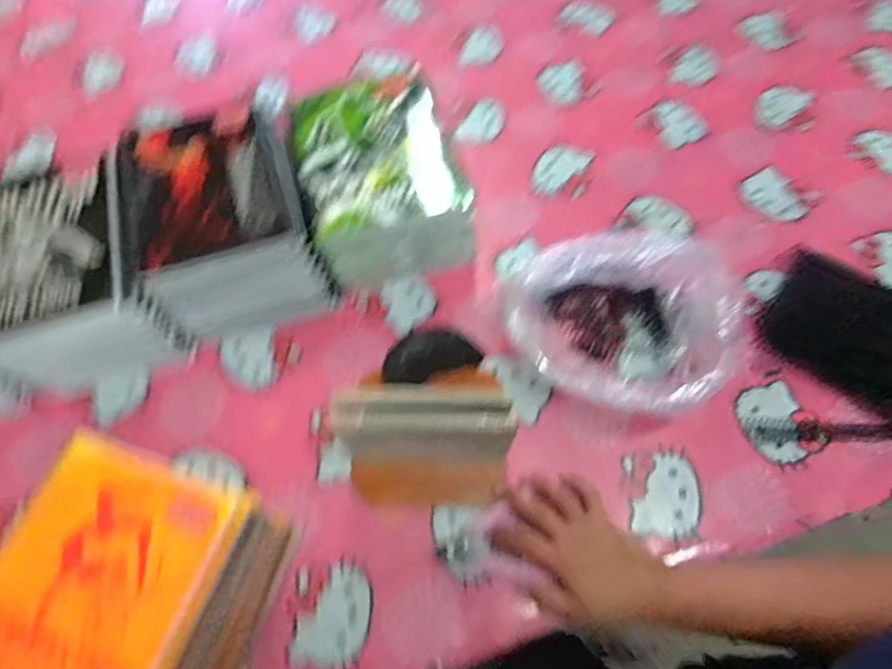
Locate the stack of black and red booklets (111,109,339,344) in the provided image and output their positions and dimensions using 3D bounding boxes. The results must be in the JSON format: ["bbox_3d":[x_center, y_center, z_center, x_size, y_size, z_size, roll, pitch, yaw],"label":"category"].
[{"bbox_3d":[-0.233,-0.117,0.578,0.167,0.120,0.220,-19,65,-7],"label":"stack of black and red booklets"}]

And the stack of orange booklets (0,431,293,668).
[{"bbox_3d":[-0.242,0.210,0.417,0.170,0.116,0.203,16,66,10],"label":"stack of orange booklets"}]

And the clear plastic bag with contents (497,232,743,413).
[{"bbox_3d":[0.162,-0.013,0.518,0.192,0.113,0.143,15,66,9],"label":"clear plastic bag with contents"}]

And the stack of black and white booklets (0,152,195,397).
[{"bbox_3d":[-0.381,-0.059,0.556,0.167,0.119,0.206,-19,65,-7],"label":"stack of black and white booklets"}]

